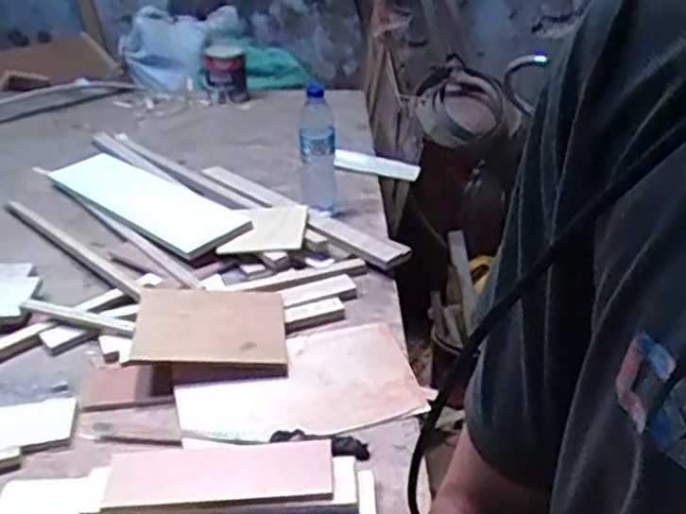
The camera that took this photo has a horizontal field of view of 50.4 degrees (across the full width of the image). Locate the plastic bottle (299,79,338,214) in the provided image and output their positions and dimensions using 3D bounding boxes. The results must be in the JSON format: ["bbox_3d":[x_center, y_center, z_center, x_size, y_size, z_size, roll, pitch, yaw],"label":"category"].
[{"bbox_3d":[-0.045,-0.190,1.312,0.062,0.215,0.077,-3,31,-1],"label":"plastic bottle"}]

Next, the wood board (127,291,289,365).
[{"bbox_3d":[-0.186,0.089,1.005,0.203,0.019,0.183,2,23,-7],"label":"wood board"}]

